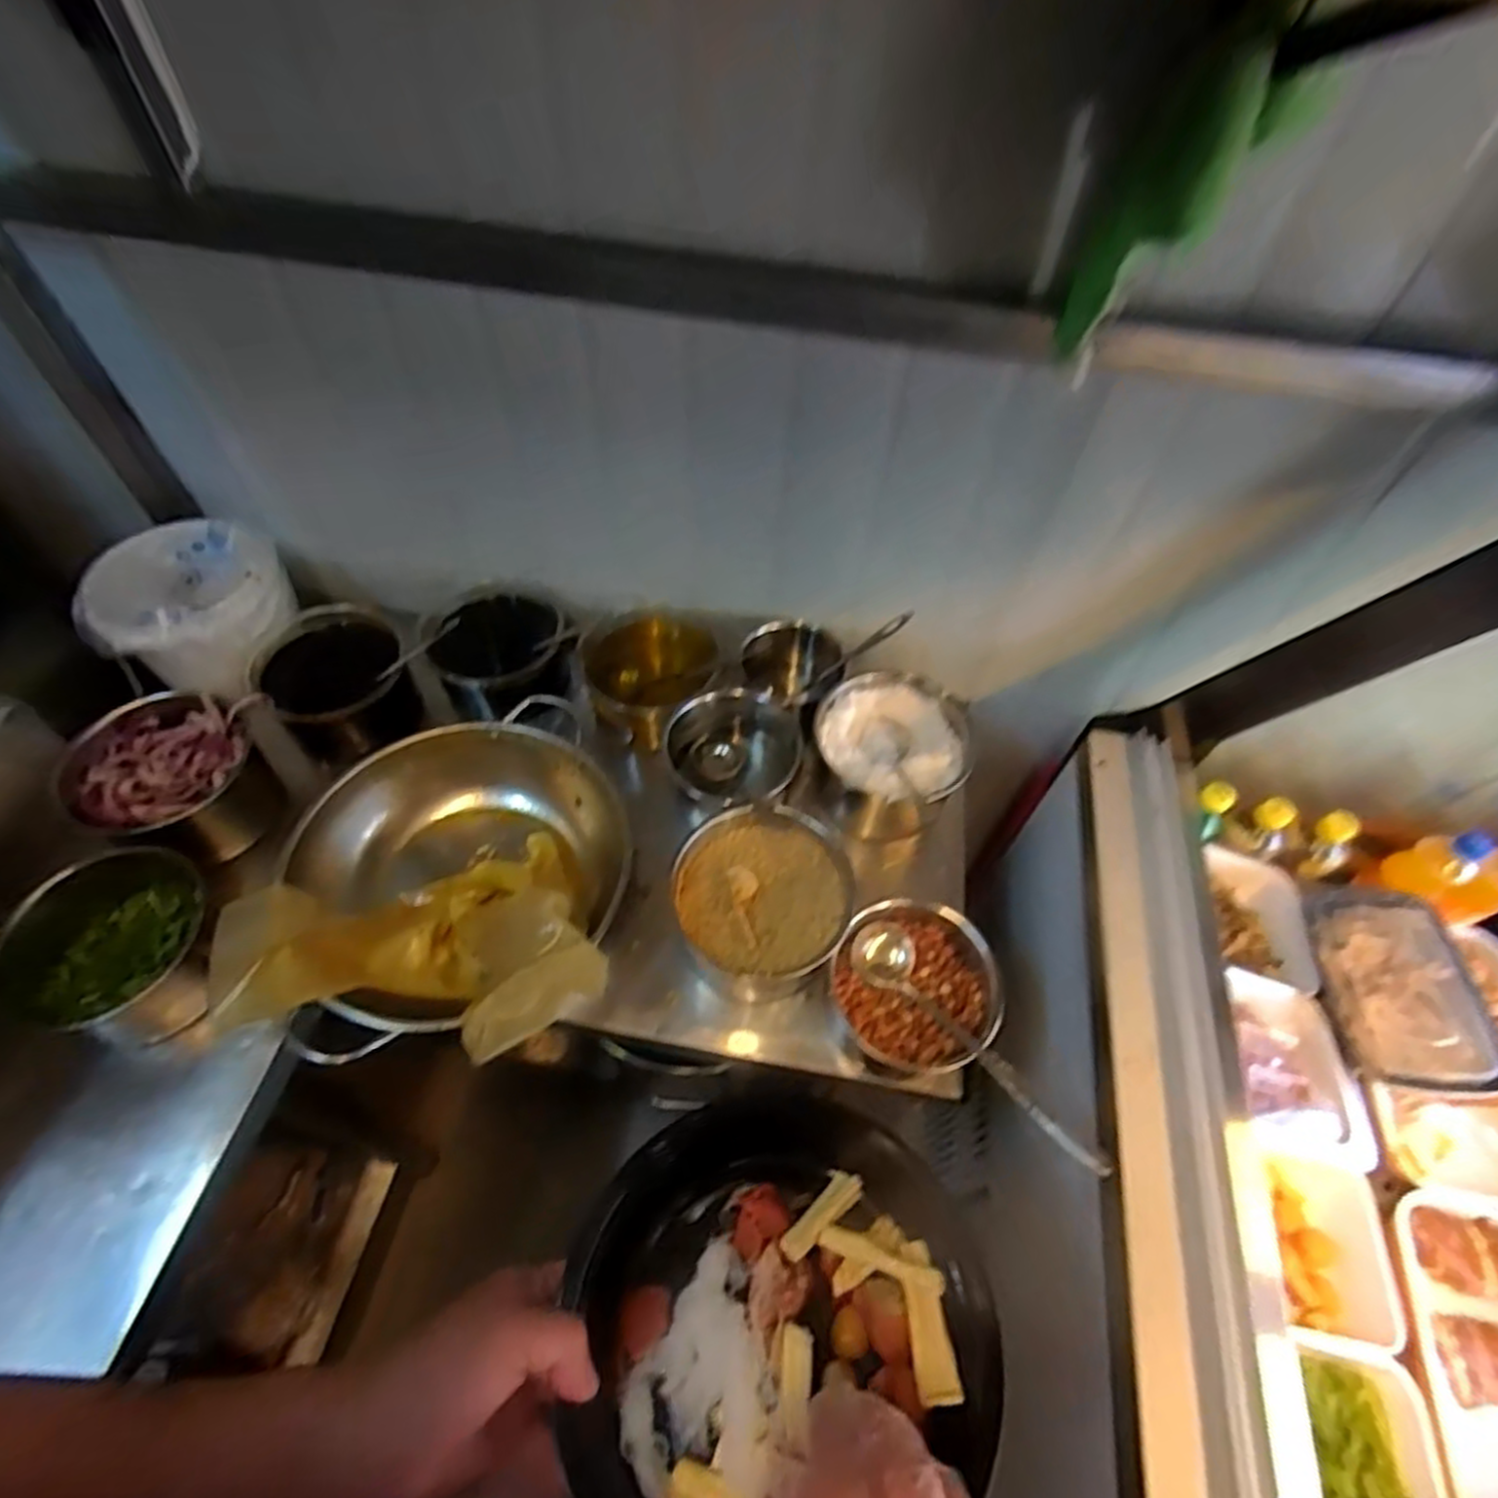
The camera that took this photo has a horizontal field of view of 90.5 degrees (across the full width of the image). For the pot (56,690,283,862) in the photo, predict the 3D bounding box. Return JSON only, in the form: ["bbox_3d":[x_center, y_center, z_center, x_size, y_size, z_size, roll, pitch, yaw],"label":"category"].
[{"bbox_3d":[-0.629,0.030,0.825,0.217,0.097,0.192,3,55,-1],"label":"pot"}]

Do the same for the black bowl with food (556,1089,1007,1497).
[{"bbox_3d":[0.012,0.316,0.429,0.232,0.048,0.207,-17,58,-14],"label":"black bowl with food"}]

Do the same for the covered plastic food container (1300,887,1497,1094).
[{"bbox_3d":[0.687,0.249,0.789,0.155,0.043,0.217,2,55,-2],"label":"covered plastic food container"}]

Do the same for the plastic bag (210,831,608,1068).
[{"bbox_3d":[-0.318,0.199,0.701,0.318,0.114,0.243,-19,59,-16],"label":"plastic bag"}]

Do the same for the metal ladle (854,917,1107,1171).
[{"bbox_3d":[0.190,0.266,0.653,0.062,0.069,0.265,-26,43,-20],"label":"metal ladle"}]

